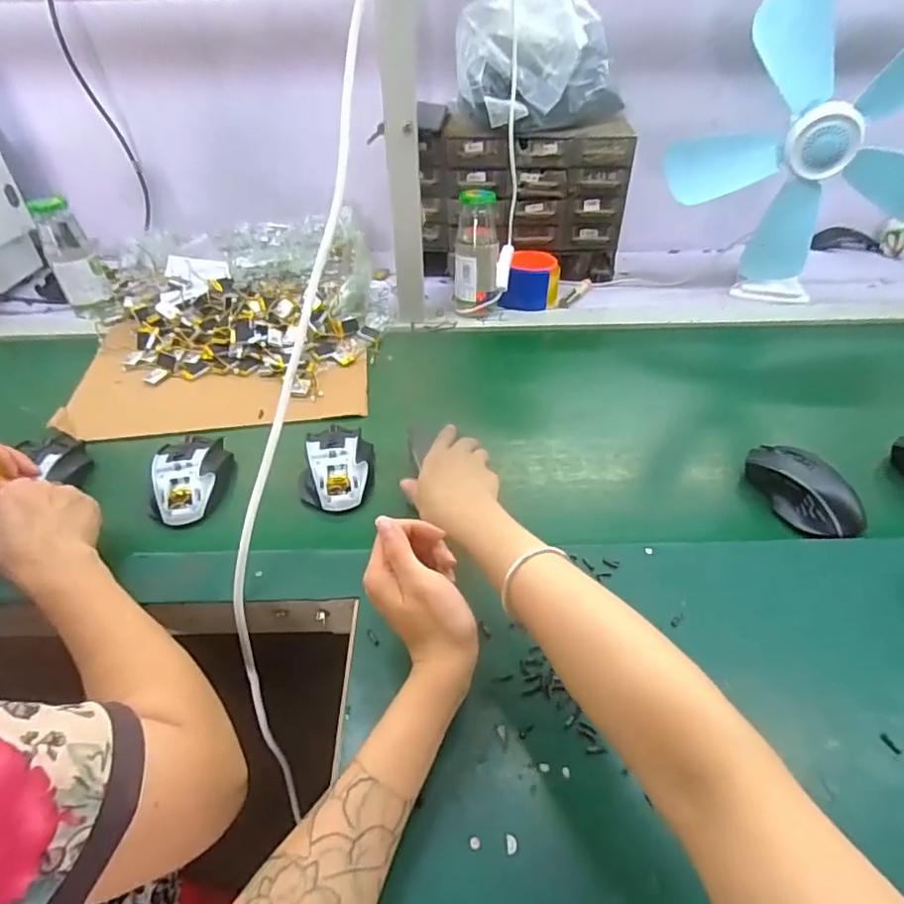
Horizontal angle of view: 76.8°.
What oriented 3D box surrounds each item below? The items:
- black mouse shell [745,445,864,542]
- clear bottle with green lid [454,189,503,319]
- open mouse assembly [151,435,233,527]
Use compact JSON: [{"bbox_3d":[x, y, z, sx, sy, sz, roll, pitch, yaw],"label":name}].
[{"bbox_3d":[0.337,0.031,0.549,0.055,0.035,0.114,-14,44,-15],"label":"black mouse shell"},{"bbox_3d":[0.035,-0.267,0.785,0.061,0.155,0.056,0,43,2],"label":"clear bottle with green lid"},{"bbox_3d":[-0.265,0.021,0.582,0.074,0.037,0.109,-9,43,-11],"label":"open mouse assembly"}]

